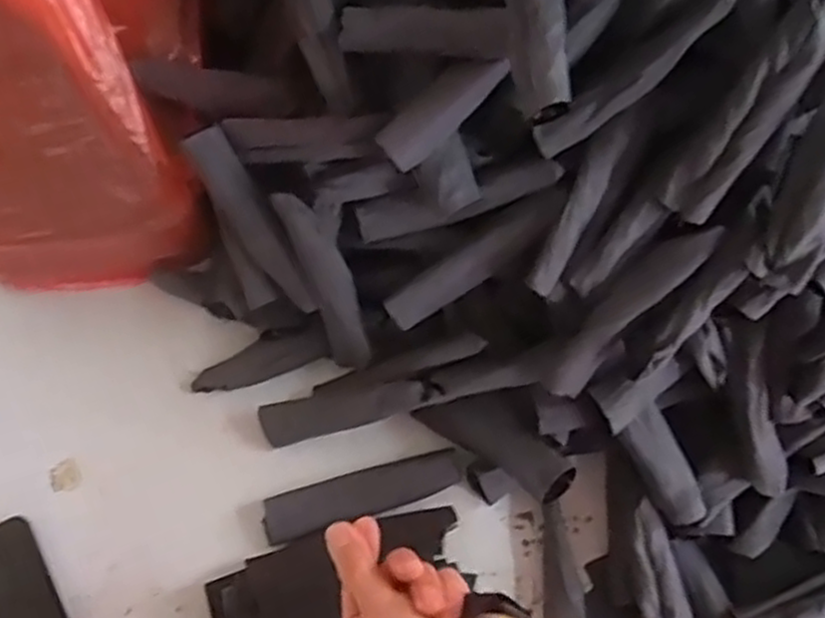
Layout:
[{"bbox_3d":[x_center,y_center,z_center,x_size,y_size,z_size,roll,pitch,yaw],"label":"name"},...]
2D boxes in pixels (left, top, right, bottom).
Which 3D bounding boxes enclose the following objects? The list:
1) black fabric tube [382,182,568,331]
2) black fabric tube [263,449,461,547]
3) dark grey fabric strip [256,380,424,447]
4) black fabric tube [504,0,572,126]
[{"bbox_3d":[0.042,-0.033,0.557,0.137,0.023,0.031,-35,71,12],"label":"black fabric tube"},{"bbox_3d":[-0.038,0.141,0.588,0.149,0.014,0.035,-15,69,-6],"label":"black fabric tube"},{"bbox_3d":[-0.052,0.076,0.590,0.133,0.017,0.034,-14,67,17],"label":"dark grey fabric strip"},{"bbox_3d":[0.071,-0.177,0.443,0.034,0.021,0.148,0,68,0],"label":"black fabric tube"}]

